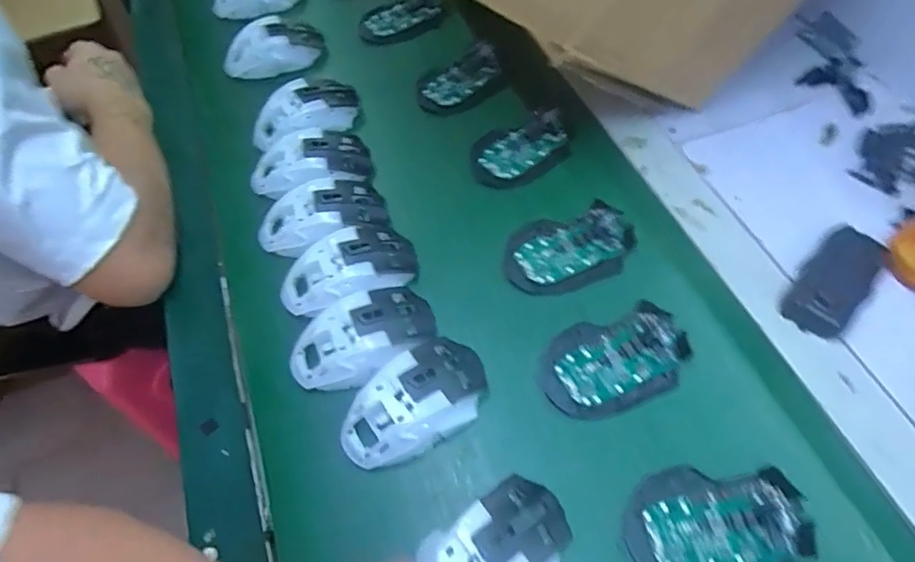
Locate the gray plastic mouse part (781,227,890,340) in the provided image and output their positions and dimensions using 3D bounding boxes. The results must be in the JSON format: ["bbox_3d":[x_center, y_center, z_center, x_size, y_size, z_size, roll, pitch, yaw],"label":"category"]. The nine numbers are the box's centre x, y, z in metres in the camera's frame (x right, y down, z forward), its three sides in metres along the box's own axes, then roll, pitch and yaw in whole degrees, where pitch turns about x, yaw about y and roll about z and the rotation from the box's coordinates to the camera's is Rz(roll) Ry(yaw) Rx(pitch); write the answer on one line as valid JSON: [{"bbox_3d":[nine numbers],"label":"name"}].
[{"bbox_3d":[0.314,-0.003,0.447,0.106,0.031,0.049,-40,64,-21],"label":"gray plastic mouse part"}]

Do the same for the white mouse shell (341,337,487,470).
[{"bbox_3d":[-0.030,0.093,0.409,0.118,0.039,0.066,-41,64,-18],"label":"white mouse shell"}]

